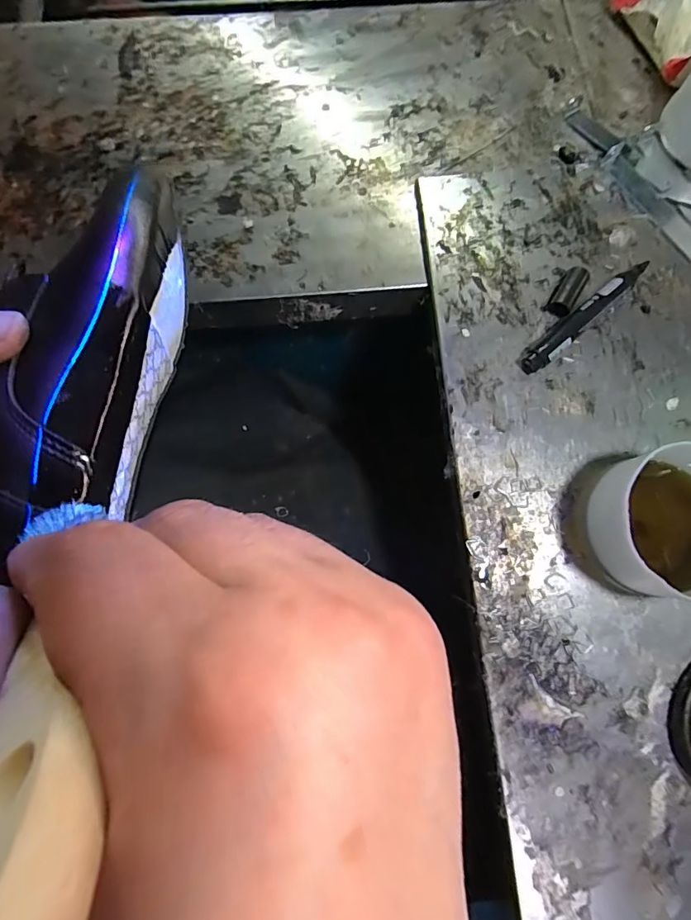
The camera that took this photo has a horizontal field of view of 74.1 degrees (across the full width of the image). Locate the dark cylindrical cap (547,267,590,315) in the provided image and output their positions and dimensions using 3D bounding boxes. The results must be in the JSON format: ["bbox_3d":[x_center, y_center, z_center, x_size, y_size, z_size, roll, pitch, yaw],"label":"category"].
[{"bbox_3d":[0.168,-0.126,0.345,0.016,0.012,0.040,32,79,7],"label":"dark cylindrical cap"}]

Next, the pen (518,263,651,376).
[{"bbox_3d":[0.177,-0.108,0.338,0.122,0.017,0.017,-42,81,-9],"label":"pen"}]

